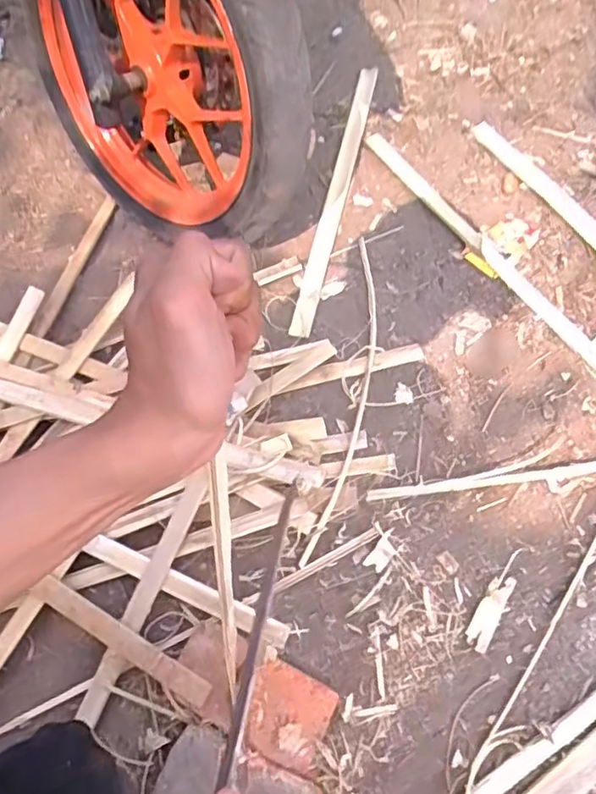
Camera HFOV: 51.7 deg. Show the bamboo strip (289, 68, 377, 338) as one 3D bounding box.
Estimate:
[{"bbox_3d":[0.068,-0.353,1.008,0.033,0.012,0.600,11,64,8],"label":"bamboo strip"}]

